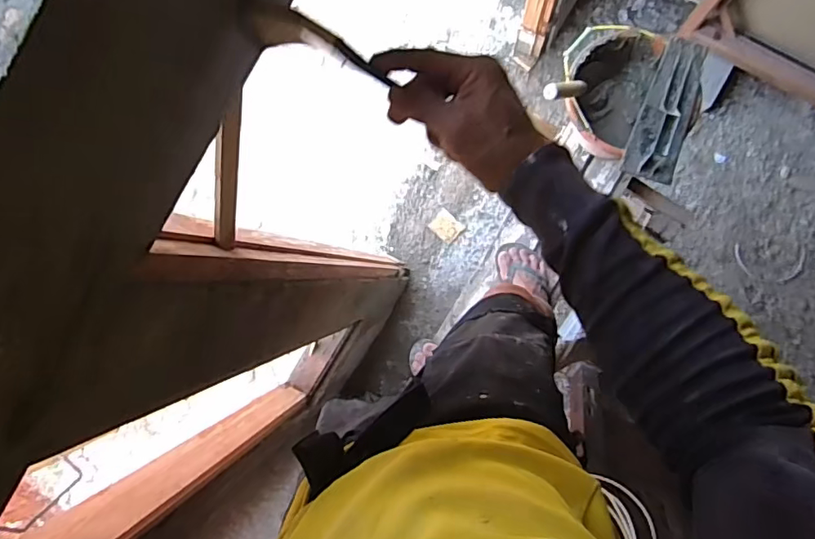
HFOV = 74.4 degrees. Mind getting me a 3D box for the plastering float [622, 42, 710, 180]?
[{"bbox_3d":[0.558,-0.340,1.142,0.106,0.051,0.293,18,92,6],"label":"plastering float"}]

